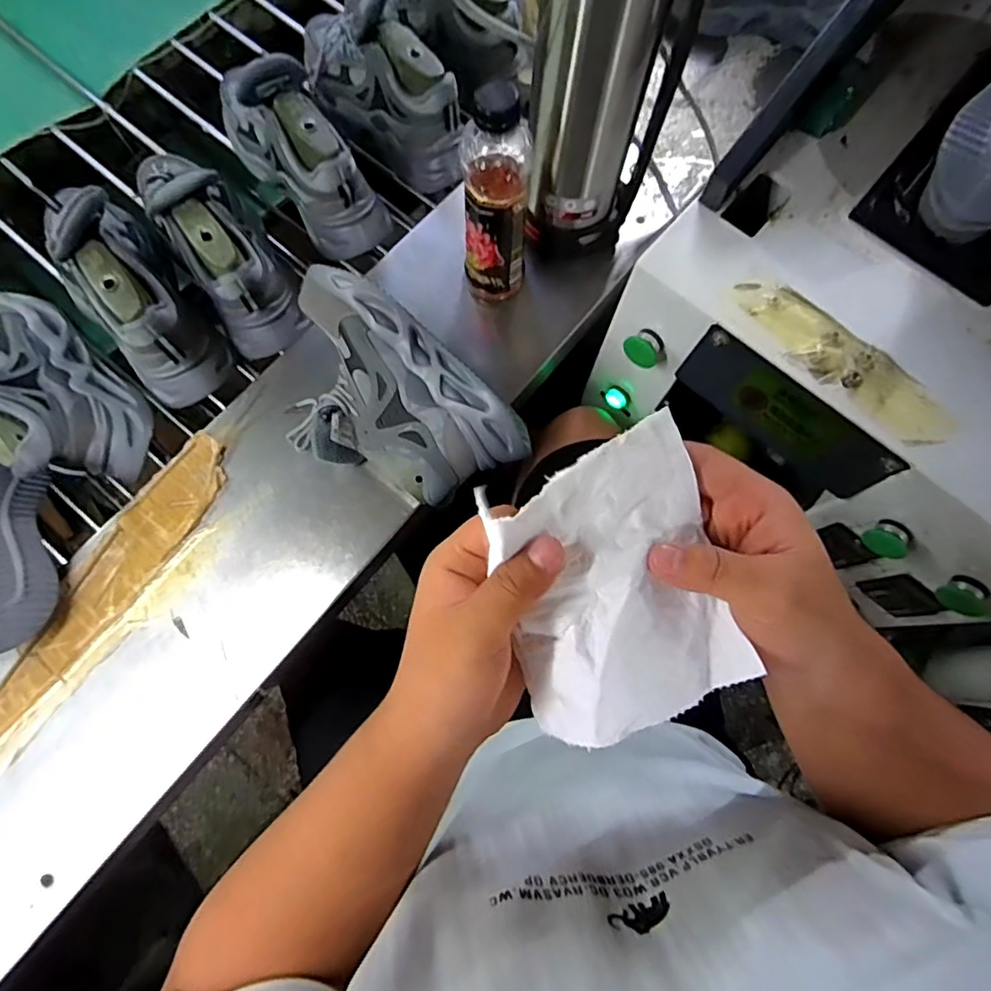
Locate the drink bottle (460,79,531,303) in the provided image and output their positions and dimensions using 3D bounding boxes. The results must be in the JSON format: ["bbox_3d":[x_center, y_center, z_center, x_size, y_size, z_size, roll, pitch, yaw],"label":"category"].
[{"bbox_3d":[0.001,-0.292,0.573,0.073,0.228,0.059,4,76,-2],"label":"drink bottle"}]

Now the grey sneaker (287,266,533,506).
[{"bbox_3d":[-0.101,-0.090,0.572,0.271,0.103,0.156,30,77,5],"label":"grey sneaker"}]

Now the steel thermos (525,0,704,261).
[{"bbox_3d":[0.098,-0.391,0.514,0.127,0.414,0.099,-28,79,-9],"label":"steel thermos"}]

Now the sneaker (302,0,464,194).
[{"bbox_3d":[-0.145,-0.509,0.687,0.099,0.148,0.274,-38,81,-10],"label":"sneaker"}]

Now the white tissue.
[{"bbox_3d":[0.054,0.041,0.257,0.097,0.036,0.128,-22,101,-10],"label":"white tissue"}]

